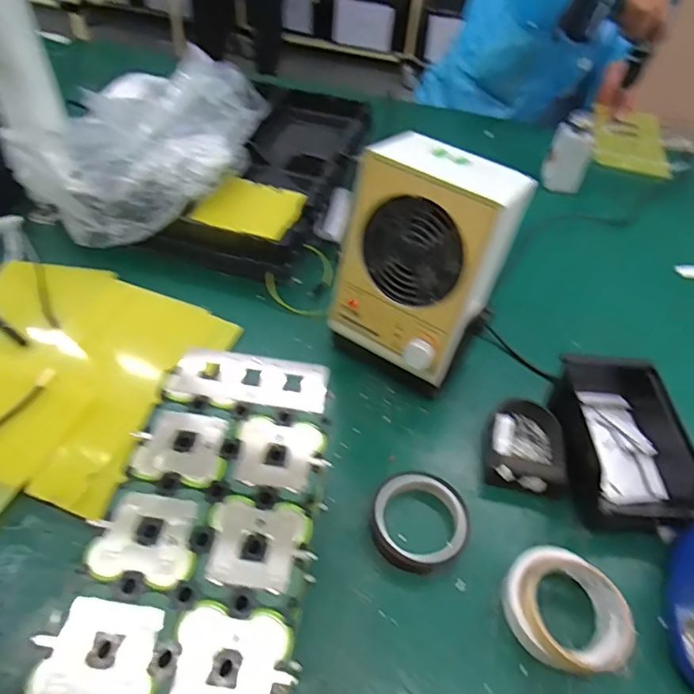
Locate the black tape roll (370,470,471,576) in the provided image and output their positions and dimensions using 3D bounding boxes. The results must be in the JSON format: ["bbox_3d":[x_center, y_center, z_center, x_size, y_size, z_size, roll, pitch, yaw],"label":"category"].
[{"bbox_3d":[0.068,0.166,0.504,0.088,0.029,0.089,3,49,-3],"label":"black tape roll"}]

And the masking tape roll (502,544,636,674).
[{"bbox_3d":[0.189,0.228,0.453,0.102,0.033,0.090,34,54,22],"label":"masking tape roll"}]

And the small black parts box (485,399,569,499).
[{"bbox_3d":[0.192,0.109,0.558,0.078,0.033,0.101,16,49,8],"label":"small black parts box"}]

